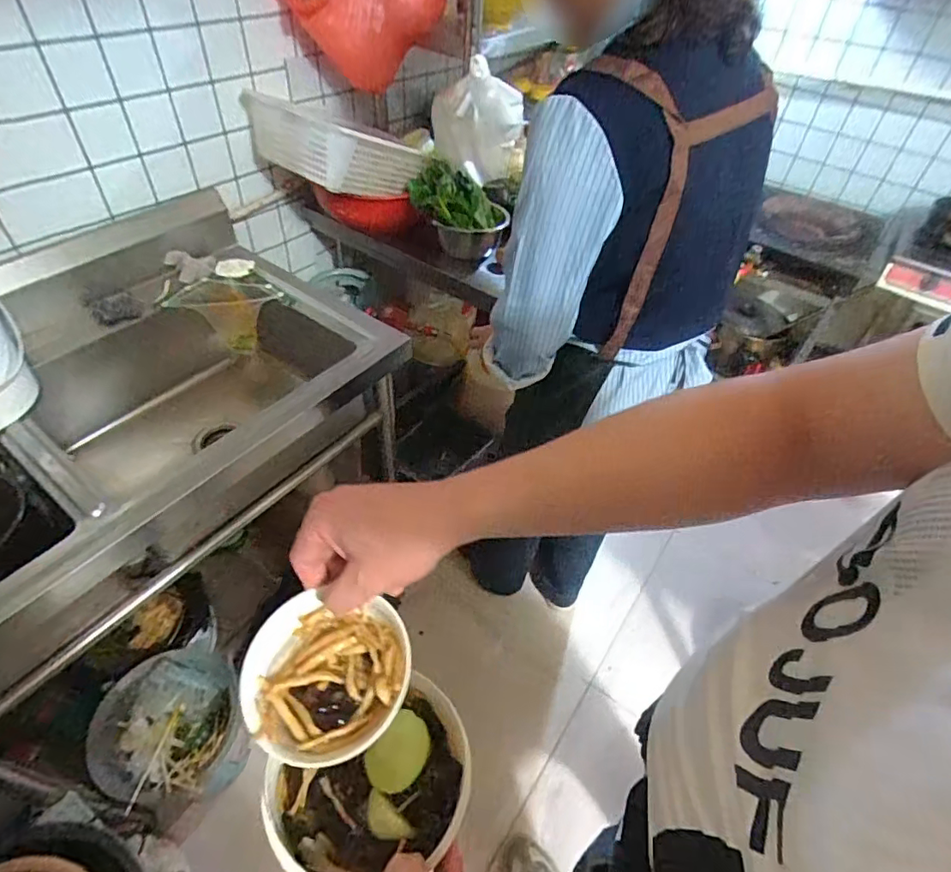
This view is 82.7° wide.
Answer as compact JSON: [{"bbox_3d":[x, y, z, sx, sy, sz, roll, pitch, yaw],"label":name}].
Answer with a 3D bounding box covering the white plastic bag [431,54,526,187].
[{"bbox_3d":[0.013,-0.744,1.294,0.217,0.249,0.153,5,47,1],"label":"white plastic bag"}]

